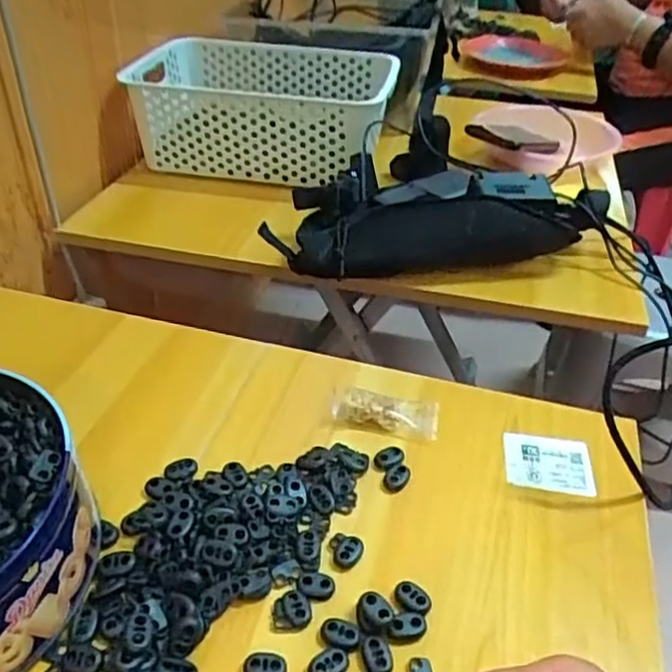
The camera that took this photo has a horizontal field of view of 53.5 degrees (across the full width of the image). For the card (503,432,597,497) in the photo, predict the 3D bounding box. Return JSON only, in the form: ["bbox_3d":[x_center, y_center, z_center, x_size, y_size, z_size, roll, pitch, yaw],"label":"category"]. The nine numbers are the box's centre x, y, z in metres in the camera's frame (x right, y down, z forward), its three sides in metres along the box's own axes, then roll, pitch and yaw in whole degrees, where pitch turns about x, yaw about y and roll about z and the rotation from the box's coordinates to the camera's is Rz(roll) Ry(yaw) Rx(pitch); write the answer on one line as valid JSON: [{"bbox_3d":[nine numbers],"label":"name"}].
[{"bbox_3d":[0.150,0.090,0.472,0.060,0.004,0.047,6,43,3],"label":"card"}]

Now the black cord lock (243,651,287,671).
[{"bbox_3d":[-0.037,0.171,0.344,0.022,0.006,0.014,4,38,-1],"label":"black cord lock"}]

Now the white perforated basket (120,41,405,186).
[{"bbox_3d":[-0.082,-0.315,0.899,0.305,0.110,0.268,9,38,5],"label":"white perforated basket"}]

